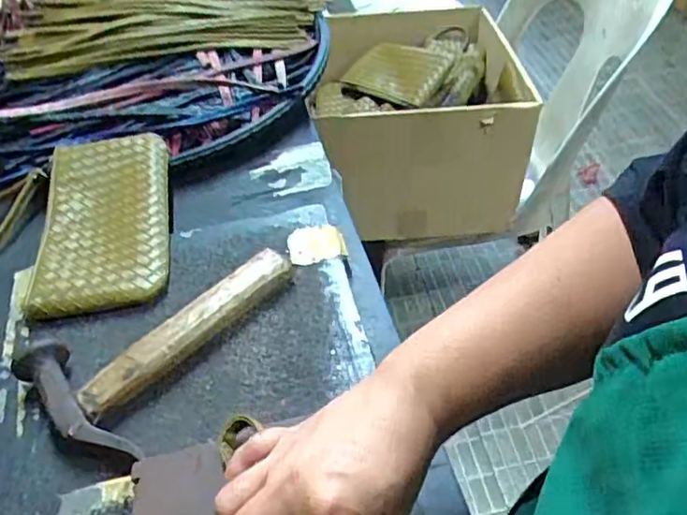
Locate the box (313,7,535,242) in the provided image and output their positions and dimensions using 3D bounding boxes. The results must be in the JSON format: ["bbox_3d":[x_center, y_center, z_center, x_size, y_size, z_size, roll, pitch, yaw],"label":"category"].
[{"bbox_3d":[0.121,-0.245,1.023,0.305,0.232,0.366,-4,48,2],"label":"box"}]

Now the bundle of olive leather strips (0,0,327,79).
[{"bbox_3d":[-0.227,-0.319,0.776,0.392,0.043,0.224,-10,48,-3],"label":"bundle of olive leather strips"}]

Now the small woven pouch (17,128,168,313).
[{"bbox_3d":[-0.212,-0.035,0.543,0.110,0.028,0.197,-10,48,-4],"label":"small woven pouch"}]

